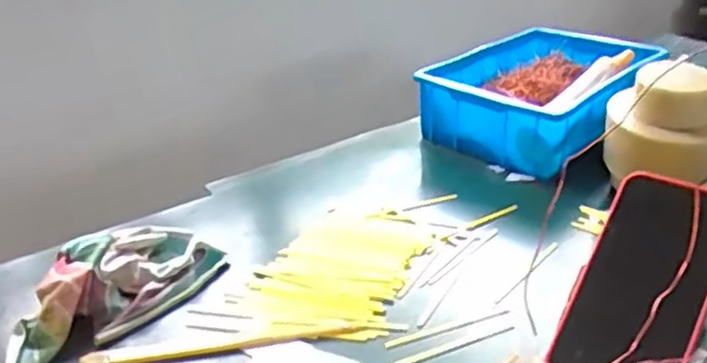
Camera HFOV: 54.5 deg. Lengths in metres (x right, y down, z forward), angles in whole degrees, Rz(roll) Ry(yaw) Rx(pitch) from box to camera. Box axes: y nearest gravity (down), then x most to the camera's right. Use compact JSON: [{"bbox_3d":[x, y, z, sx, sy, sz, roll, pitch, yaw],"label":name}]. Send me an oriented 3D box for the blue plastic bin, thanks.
[{"bbox_3d":[0.242,-0.116,0.884,0.213,0.082,0.294,22,35,37],"label":"blue plastic bin"}]

